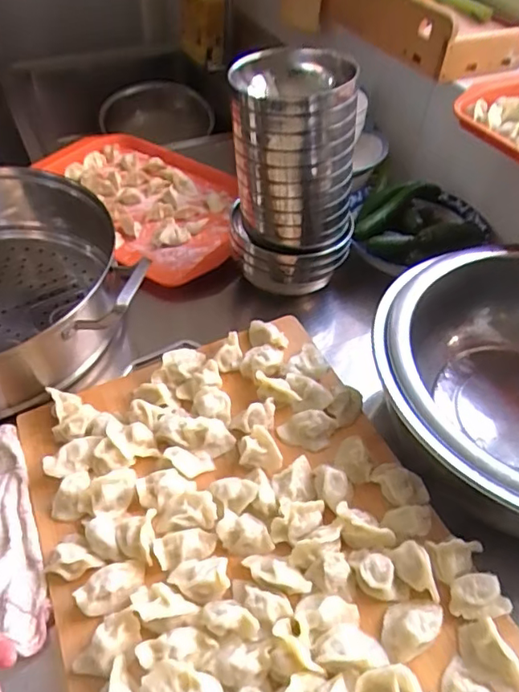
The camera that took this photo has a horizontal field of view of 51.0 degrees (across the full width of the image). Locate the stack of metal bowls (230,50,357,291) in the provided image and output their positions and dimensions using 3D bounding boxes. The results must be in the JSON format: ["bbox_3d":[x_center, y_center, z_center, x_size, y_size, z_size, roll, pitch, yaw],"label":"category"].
[{"bbox_3d":[0.042,-0.218,0.726,0.155,0.280,0.159,-3,49,-6],"label":"stack of metal bowls"}]

